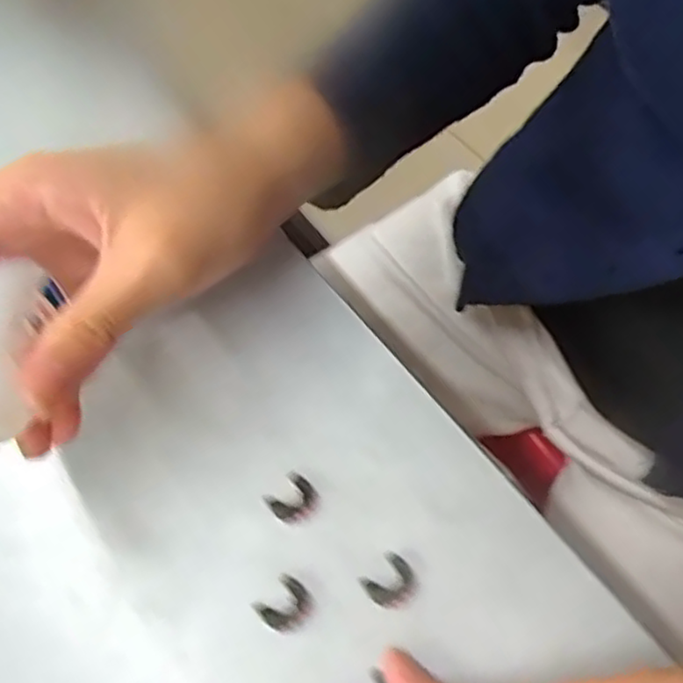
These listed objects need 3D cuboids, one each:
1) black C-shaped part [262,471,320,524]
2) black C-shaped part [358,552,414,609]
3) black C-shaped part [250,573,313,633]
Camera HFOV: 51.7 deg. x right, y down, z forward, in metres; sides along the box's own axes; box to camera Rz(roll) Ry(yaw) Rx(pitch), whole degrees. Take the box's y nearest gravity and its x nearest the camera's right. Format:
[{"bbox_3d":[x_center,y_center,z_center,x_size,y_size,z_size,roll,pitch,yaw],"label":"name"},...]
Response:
[{"bbox_3d":[-0.017,0.054,0.243,0.016,0.004,0.016,37,71,16],"label":"black C-shaped part"},{"bbox_3d":[0.016,0.079,0.231,0.017,0.004,0.015,-42,71,-16],"label":"black C-shaped part"},{"bbox_3d":[-0.018,0.086,0.230,0.016,0.004,0.016,40,72,17],"label":"black C-shaped part"}]

